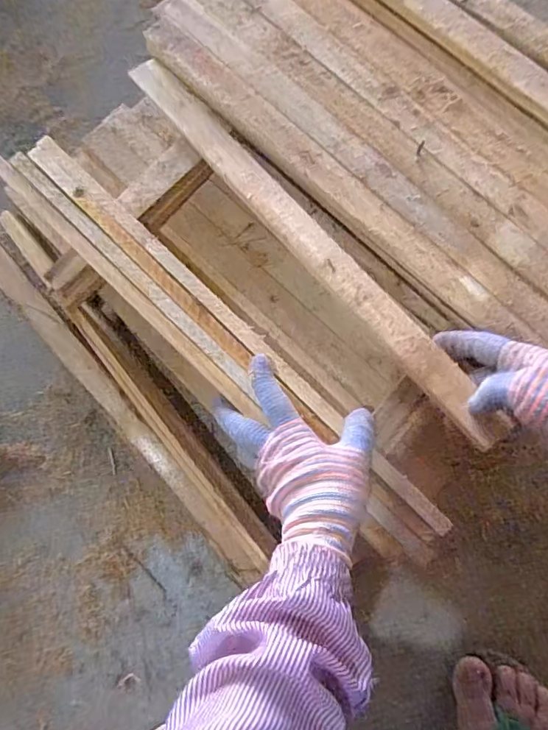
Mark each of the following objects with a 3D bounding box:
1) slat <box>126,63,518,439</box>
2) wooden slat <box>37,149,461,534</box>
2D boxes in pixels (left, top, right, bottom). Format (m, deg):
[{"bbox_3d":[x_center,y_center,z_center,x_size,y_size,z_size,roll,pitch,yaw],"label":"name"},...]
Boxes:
[{"bbox_3d":[0.020,-0.128,0.475,0.037,0.010,0.500,-38,75,-7],"label":"slat"},{"bbox_3d":[-0.045,-0.043,0.451,0.499,0.010,0.031,43,82,10],"label":"wooden slat"}]

